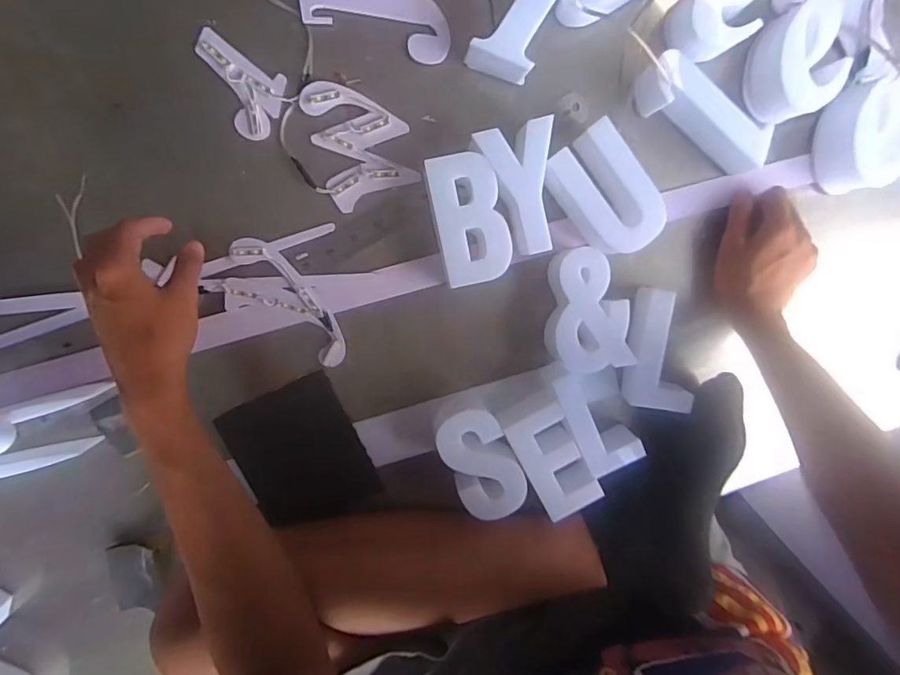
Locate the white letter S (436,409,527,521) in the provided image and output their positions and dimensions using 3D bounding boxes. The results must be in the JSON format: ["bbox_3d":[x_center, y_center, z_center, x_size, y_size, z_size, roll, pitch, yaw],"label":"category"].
[{"bbox_3d":[0.029,0.116,0.495,0.062,0.037,0.108,-25,99,-2],"label":"white letter S"}]

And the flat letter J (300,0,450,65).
[{"bbox_3d":[-0.067,-0.279,0.442,0.139,0.004,0.053,16,96,-7],"label":"flat letter J"}]

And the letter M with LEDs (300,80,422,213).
[{"bbox_3d":[-0.078,-0.174,0.454,0.079,0.009,0.104,-17,99,-3],"label":"letter M with LEDs"}]

